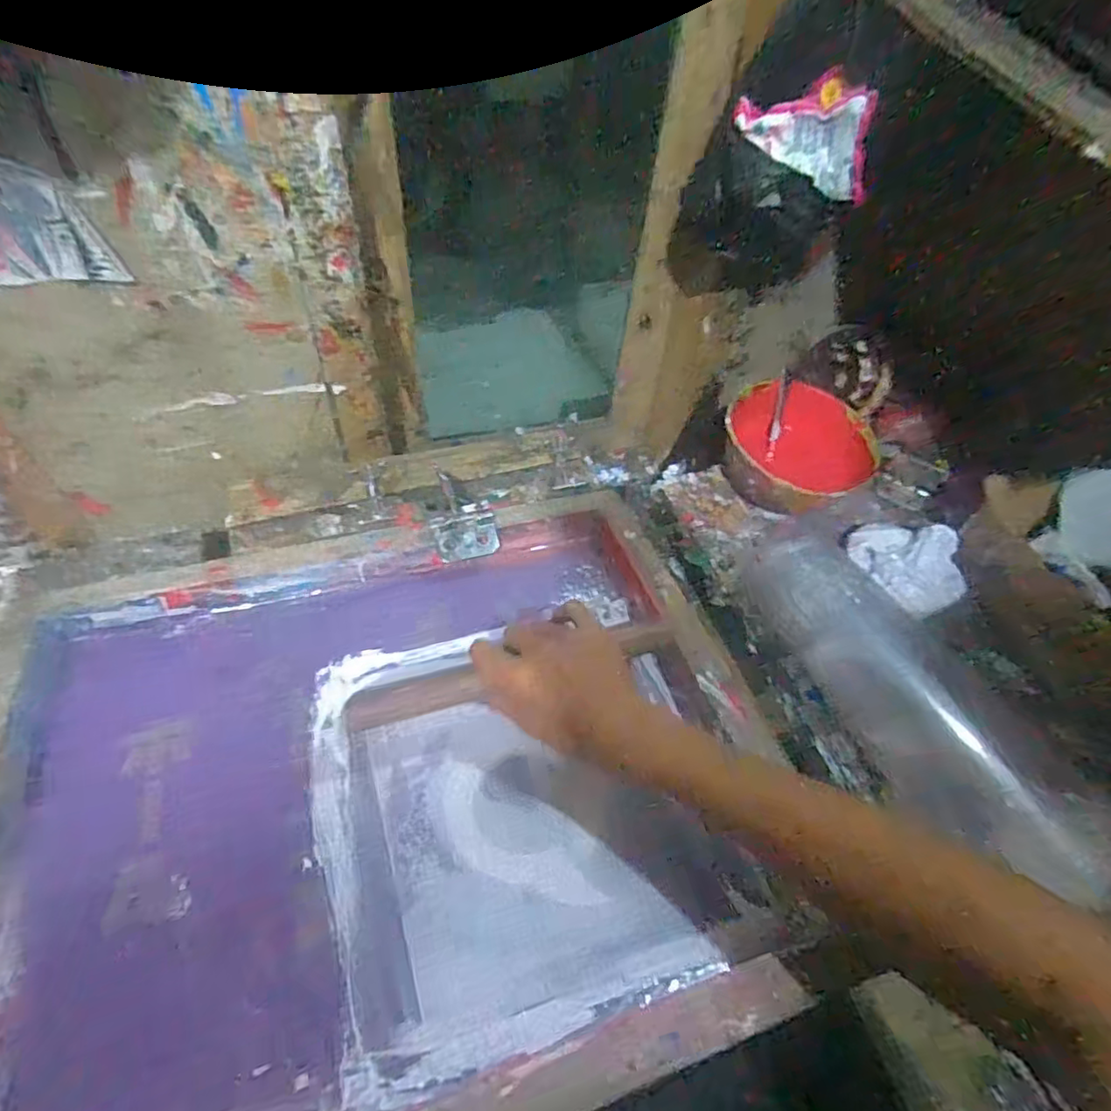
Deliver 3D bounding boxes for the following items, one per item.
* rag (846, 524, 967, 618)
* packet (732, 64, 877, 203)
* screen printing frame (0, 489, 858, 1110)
[{"bbox_3d":[0.368,0.003,0.647,0.074,0.057,0.107,-11,51,-15],"label":"rag"},{"bbox_3d":[0.217,-0.368,0.535,0.131,0.075,0.033,38,55,24],"label":"packet"},{"bbox_3d":[-0.123,0.158,0.455,0.545,0.065,0.451,-9,48,-15],"label":"screen printing frame"}]

